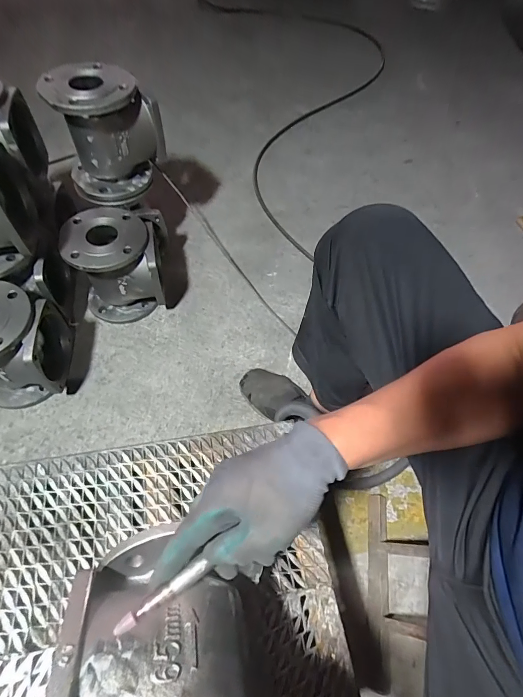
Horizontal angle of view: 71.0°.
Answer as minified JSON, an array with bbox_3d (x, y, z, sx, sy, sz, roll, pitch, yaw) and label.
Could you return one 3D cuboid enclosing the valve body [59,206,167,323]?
[{"bbox_3d":[-0.315,-0.189,0.823,0.189,0.196,0.171,-5,59,-8],"label":"valve body"}]

